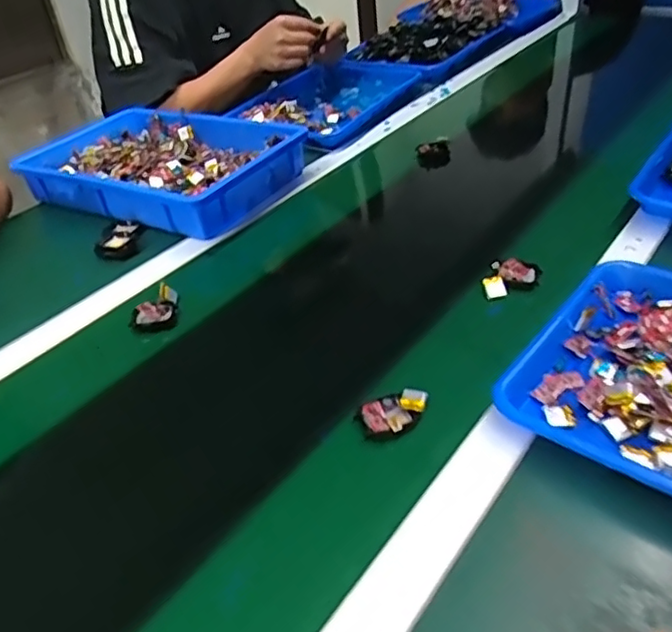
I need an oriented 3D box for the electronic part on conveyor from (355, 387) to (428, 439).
[{"bbox_3d":[0.048,0.078,0.507,0.054,0.016,0.040,-16,37,-13],"label":"electronic part on conveyor"}]

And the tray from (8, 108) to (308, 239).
[{"bbox_3d":[-0.247,-0.226,0.932,0.369,0.071,0.281,14,40,26],"label":"tray"}]

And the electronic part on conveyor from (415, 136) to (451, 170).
[{"bbox_3d":[0.148,-0.249,0.951,0.050,0.050,0.025,4,37,14],"label":"electronic part on conveyor"}]

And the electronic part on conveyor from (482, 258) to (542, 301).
[{"bbox_3d":[0.181,-0.039,0.646,0.050,0.022,0.054,13,40,25],"label":"electronic part on conveyor"}]

